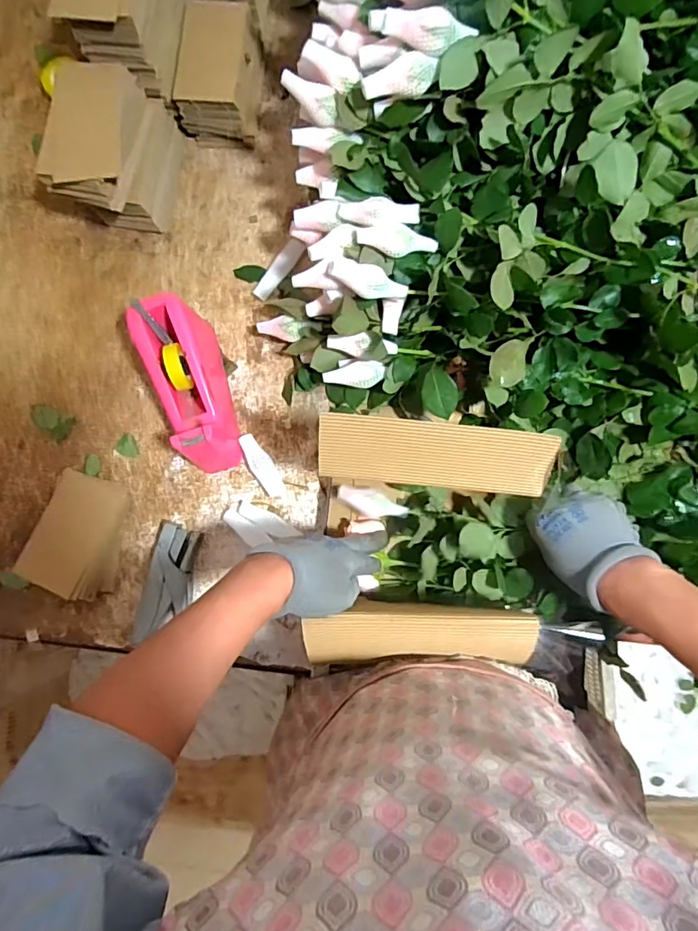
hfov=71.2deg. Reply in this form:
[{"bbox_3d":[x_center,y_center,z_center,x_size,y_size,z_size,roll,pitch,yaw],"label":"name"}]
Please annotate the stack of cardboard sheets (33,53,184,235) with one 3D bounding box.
[{"bbox_3d":[-0.289,-0.384,0.612,0.094,0.147,0.164,10,83,3],"label":"stack of cardboard sheets"}]

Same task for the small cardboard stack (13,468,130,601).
[{"bbox_3d":[-0.334,0.086,0.605,0.101,0.037,0.145,15,83,4],"label":"small cardboard stack"}]

